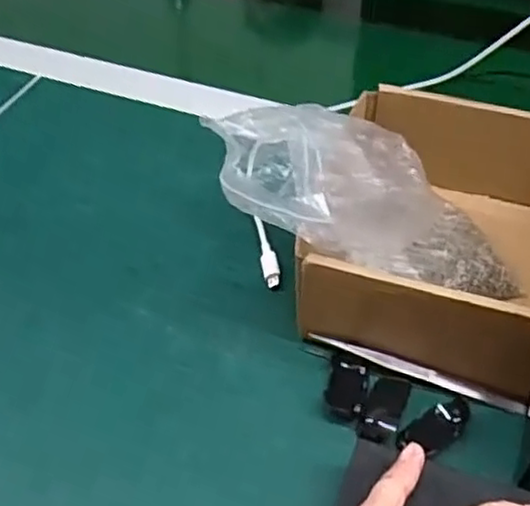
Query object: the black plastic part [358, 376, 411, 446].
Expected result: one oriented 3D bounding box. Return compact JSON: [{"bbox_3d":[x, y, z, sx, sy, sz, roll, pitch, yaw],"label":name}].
[{"bbox_3d":[0.064,0.083,0.382,0.019,0.010,0.039,17,48,16],"label":"black plastic part"}]

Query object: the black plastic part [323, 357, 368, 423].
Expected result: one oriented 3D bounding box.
[{"bbox_3d":[0.044,0.074,0.387,0.021,0.005,0.037,12,47,12],"label":"black plastic part"}]

